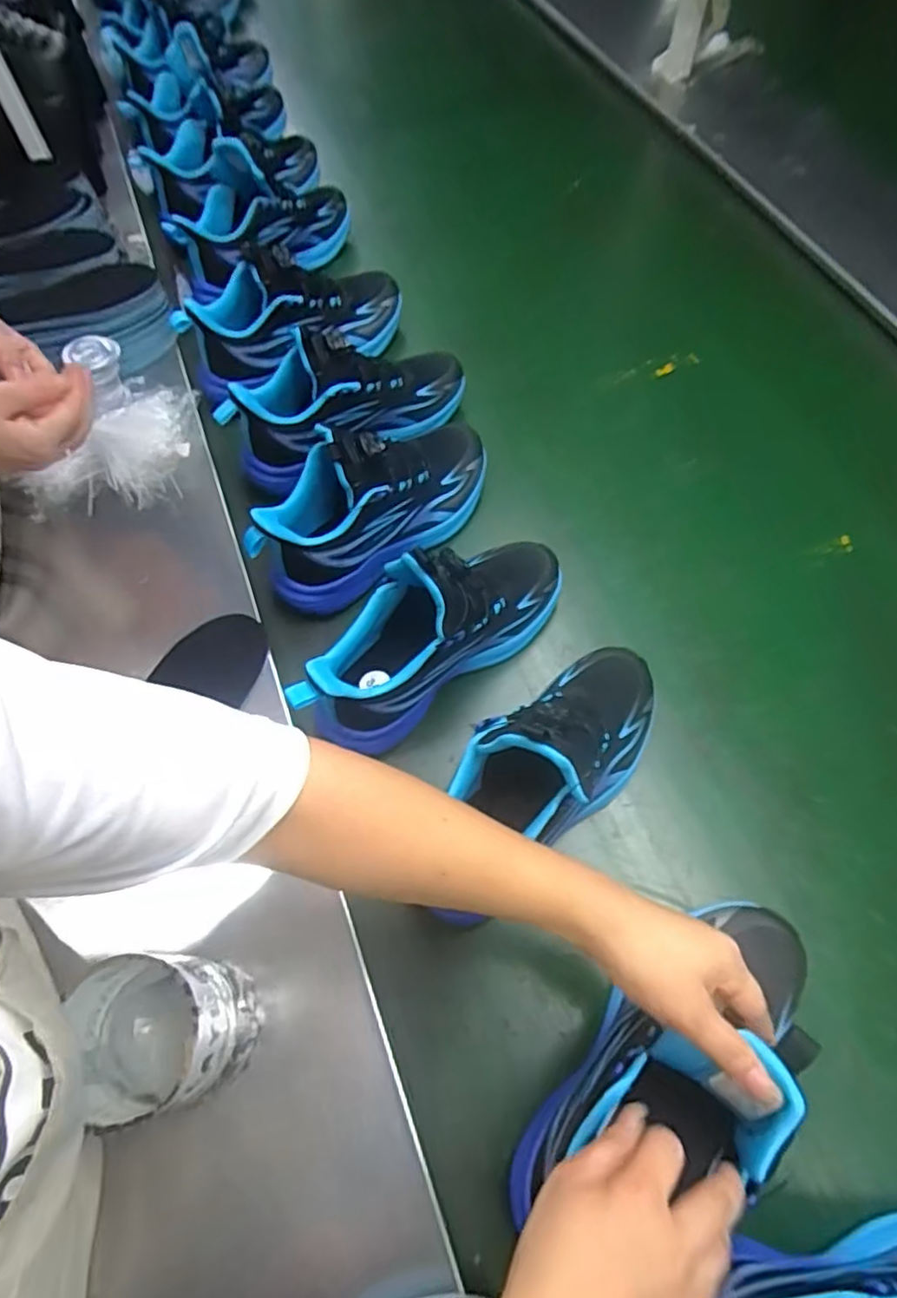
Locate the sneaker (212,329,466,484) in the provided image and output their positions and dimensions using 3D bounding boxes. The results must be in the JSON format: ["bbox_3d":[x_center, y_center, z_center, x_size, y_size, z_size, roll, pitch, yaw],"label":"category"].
[{"bbox_3d":[-0.102,-0.261,0.638,0.247,0.110,0.084,-31,68,-12],"label":"sneaker"}]

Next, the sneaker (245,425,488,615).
[{"bbox_3d":[-0.065,-0.142,0.597,0.242,0.147,0.088,-41,70,-16],"label":"sneaker"}]

